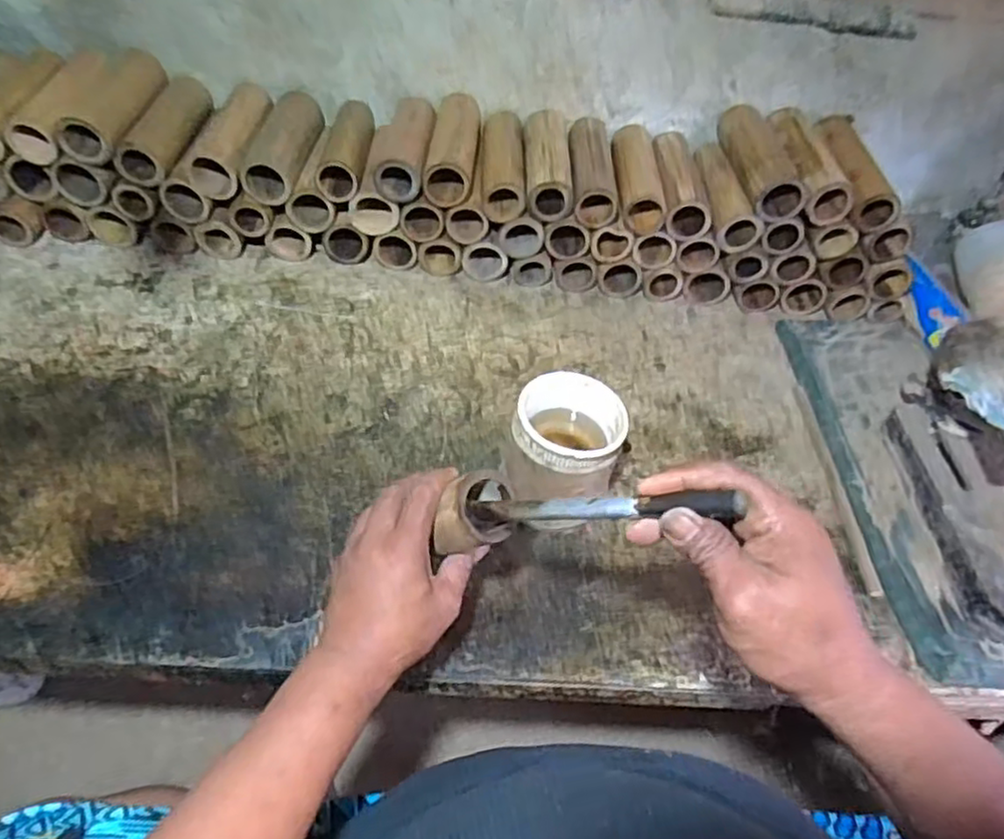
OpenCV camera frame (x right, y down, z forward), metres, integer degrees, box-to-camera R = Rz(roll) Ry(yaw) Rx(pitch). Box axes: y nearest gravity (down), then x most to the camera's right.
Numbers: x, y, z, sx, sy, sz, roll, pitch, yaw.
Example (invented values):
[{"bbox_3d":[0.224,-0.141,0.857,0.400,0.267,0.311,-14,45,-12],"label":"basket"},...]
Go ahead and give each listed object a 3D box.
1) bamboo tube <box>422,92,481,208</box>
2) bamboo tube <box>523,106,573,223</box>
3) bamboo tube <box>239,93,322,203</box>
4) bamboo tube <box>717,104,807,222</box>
[{"bbox_3d":[-0.057,-0.333,0.847,0.056,0.050,0.178,5,50,-2],"label":"bamboo tube"},{"bbox_3d":[0.055,-0.319,0.855,0.054,0.052,0.178,3,51,-4],"label":"bamboo tube"},{"bbox_3d":[-0.256,-0.335,0.845,0.066,0.055,0.182,5,50,-2],"label":"bamboo tube"},{"bbox_3d":[0.310,-0.318,0.849,0.059,0.052,0.184,0,51,-6],"label":"bamboo tube"}]

